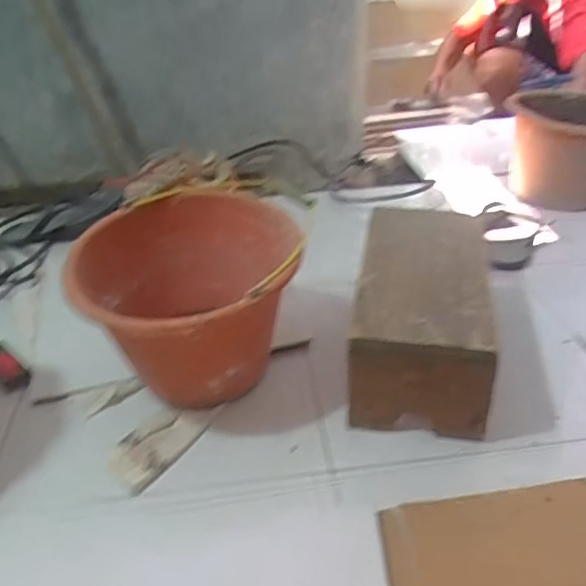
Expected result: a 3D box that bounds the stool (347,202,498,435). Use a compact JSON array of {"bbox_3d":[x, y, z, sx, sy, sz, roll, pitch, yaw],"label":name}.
[{"bbox_3d":[0.176,0.019,0.833,0.163,0.151,0.357,4,34,9],"label":"stool"}]

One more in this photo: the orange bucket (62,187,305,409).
[{"bbox_3d":[-0.117,0.027,0.769,0.242,0.213,0.251,-2,33,1],"label":"orange bucket"}]

